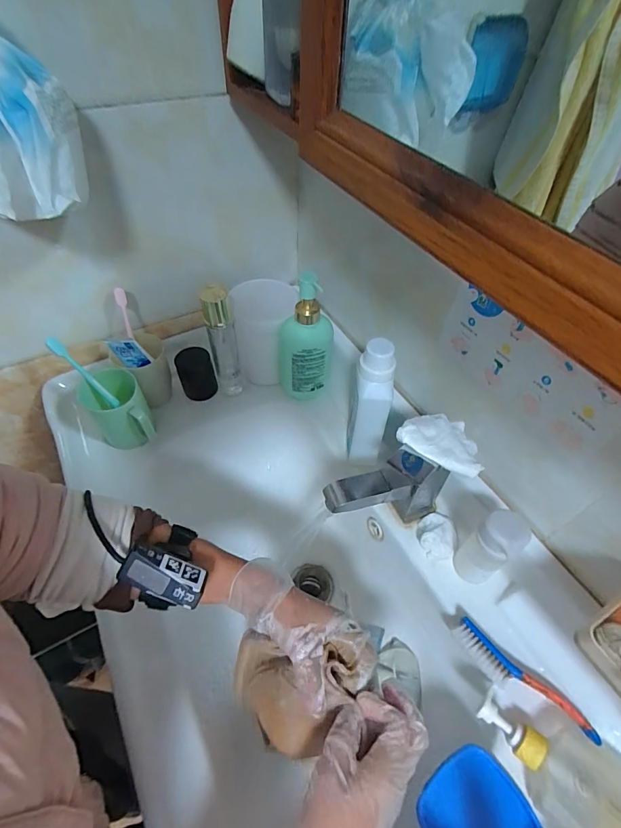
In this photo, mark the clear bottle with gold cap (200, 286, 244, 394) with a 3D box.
[{"bbox_3d":[-0.135,-0.102,0.623,0.041,0.210,0.035,-6,52,-7],"label":"clear bottle with gold cap"}]

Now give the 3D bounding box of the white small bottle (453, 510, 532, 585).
[{"bbox_3d":[0.199,0.155,0.450,0.038,0.145,0.044,-28,58,-22],"label":"white small bottle"}]

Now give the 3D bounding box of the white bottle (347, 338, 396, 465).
[{"bbox_3d":[0.078,-0.015,0.524,0.048,0.183,0.062,8,52,4],"label":"white bottle"}]

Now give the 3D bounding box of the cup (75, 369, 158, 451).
[{"bbox_3d":[-0.275,0.004,0.580,0.079,0.105,0.092,-24,56,-20],"label":"cup"}]

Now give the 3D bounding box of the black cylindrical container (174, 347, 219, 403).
[{"bbox_3d":[-0.190,-0.064,0.668,0.056,0.081,0.052,1,52,-2],"label":"black cylindrical container"}]

